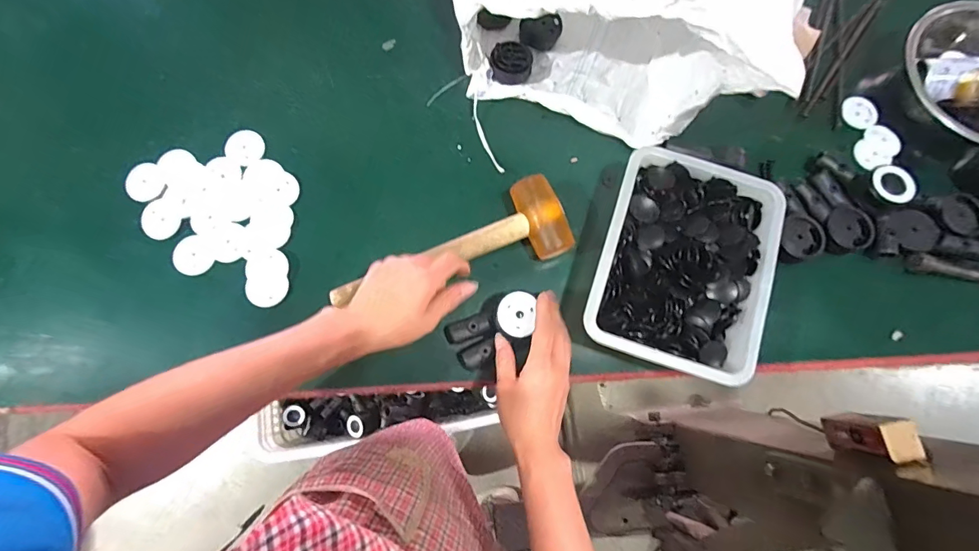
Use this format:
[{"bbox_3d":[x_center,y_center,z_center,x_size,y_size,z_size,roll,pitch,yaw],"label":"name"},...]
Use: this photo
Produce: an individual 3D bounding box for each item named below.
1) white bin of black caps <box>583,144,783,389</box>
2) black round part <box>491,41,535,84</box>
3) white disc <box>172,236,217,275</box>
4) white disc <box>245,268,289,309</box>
[{"bbox_3d":[0.216,-0.014,0.498,0.177,0.063,0.234,19,76,5],"label":"white bin of black caps"},{"bbox_3d":[0.030,-0.282,0.576,0.055,0.035,0.049,-5,76,-1],"label":"black round part"},{"bbox_3d":[-0.355,-0.025,0.521,0.048,0.004,0.049,23,77,6],"label":"white disc"},{"bbox_3d":[-0.262,0.014,0.510,0.045,0.005,0.045,0,76,0],"label":"white disc"}]

